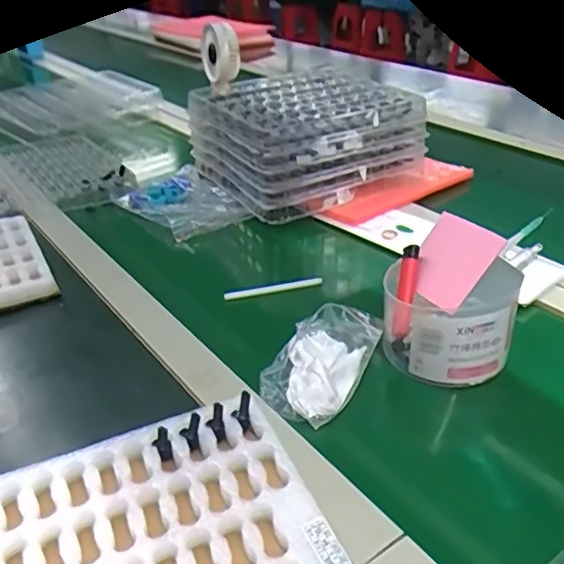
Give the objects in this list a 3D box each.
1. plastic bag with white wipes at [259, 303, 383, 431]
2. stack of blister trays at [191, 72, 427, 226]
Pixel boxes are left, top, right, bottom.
[{"bbox_3d":[0.033,0.066,0.520,0.073,0.034,0.124,13,36,24],"label":"plastic bag with white wipes"},{"bbox_3d":[0.028,-0.210,0.868,0.255,0.106,0.253,-19,35,-25],"label":"stack of blister trays"}]

